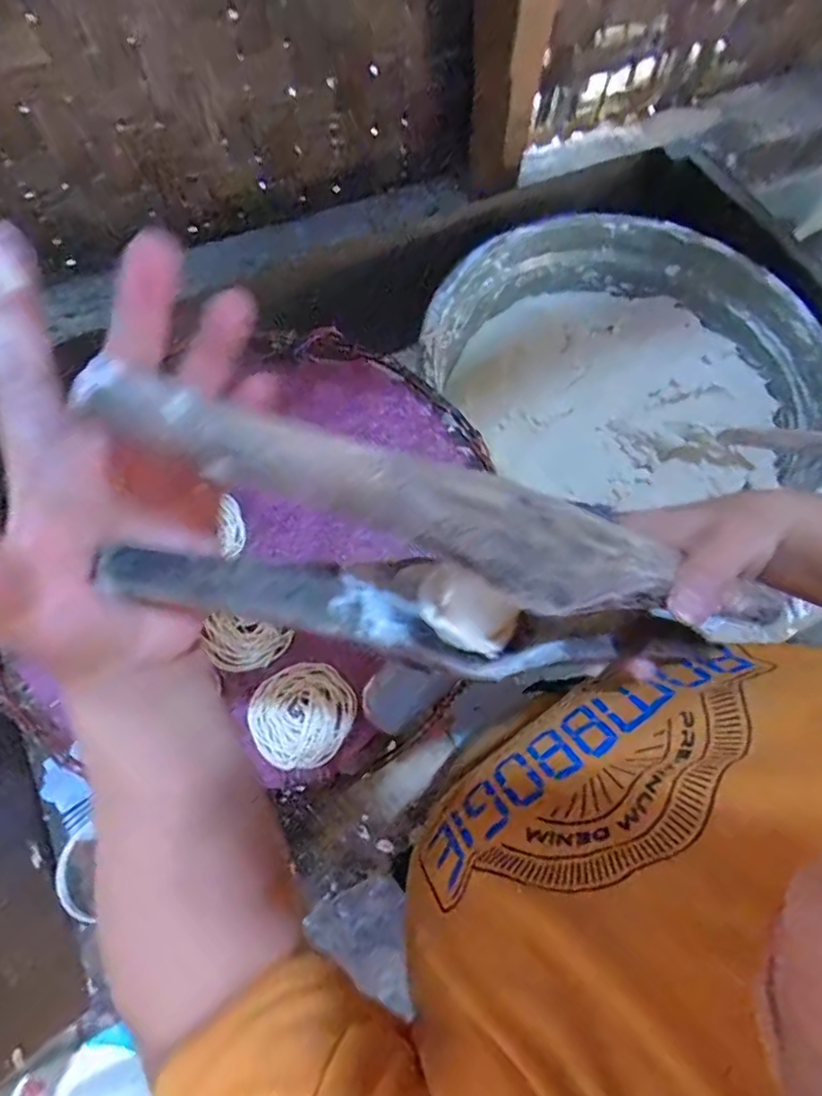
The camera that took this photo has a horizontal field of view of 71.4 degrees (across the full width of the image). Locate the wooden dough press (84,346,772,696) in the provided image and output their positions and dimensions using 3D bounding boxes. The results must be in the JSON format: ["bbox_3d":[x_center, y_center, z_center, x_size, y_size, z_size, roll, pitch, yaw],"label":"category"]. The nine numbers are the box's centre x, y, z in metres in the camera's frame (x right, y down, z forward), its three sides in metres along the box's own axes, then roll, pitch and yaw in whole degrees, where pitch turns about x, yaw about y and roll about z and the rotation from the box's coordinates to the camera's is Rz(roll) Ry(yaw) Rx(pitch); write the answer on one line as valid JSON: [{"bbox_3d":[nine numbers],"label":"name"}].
[{"bbox_3d":[0.020,0.010,0.233,0.258,0.080,0.066,13,68,-16],"label":"wooden dough press"}]

